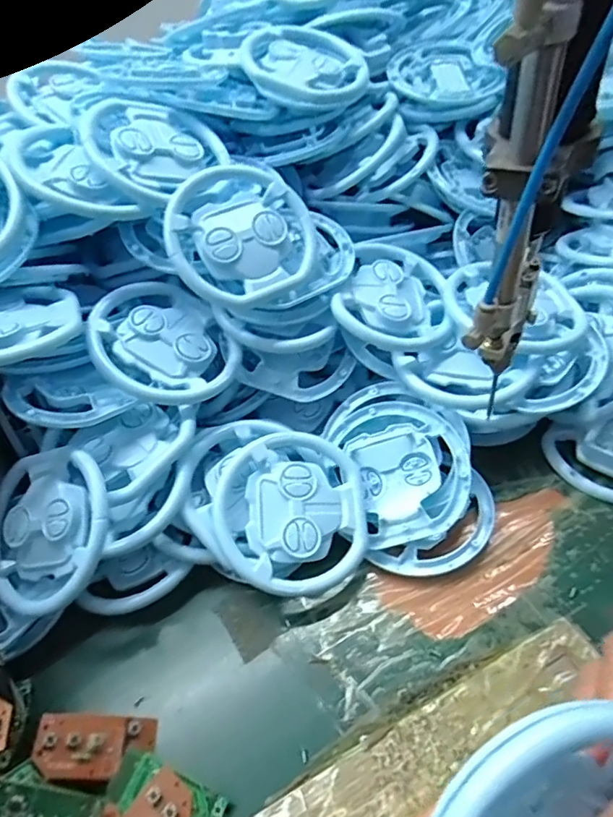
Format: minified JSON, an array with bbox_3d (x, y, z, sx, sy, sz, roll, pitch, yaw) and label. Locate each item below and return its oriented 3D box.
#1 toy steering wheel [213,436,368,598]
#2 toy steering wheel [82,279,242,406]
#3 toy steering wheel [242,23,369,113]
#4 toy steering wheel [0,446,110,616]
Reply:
[{"bbox_3d":[-0.010,0.070,0.350,0.099,0.021,0.099,4,67,-9],"label":"toy steering wheel"},{"bbox_3d":[-0.101,-0.046,0.370,0.095,0.015,0.096,-23,73,-32],"label":"toy steering wheel"},{"bbox_3d":[-0.004,-0.286,0.435,0.099,0.014,0.091,5,63,-10],"label":"toy steering wheel"},{"bbox_3d":[-0.161,0.074,0.328,0.095,0.014,0.095,-8,74,25],"label":"toy steering wheel"}]

